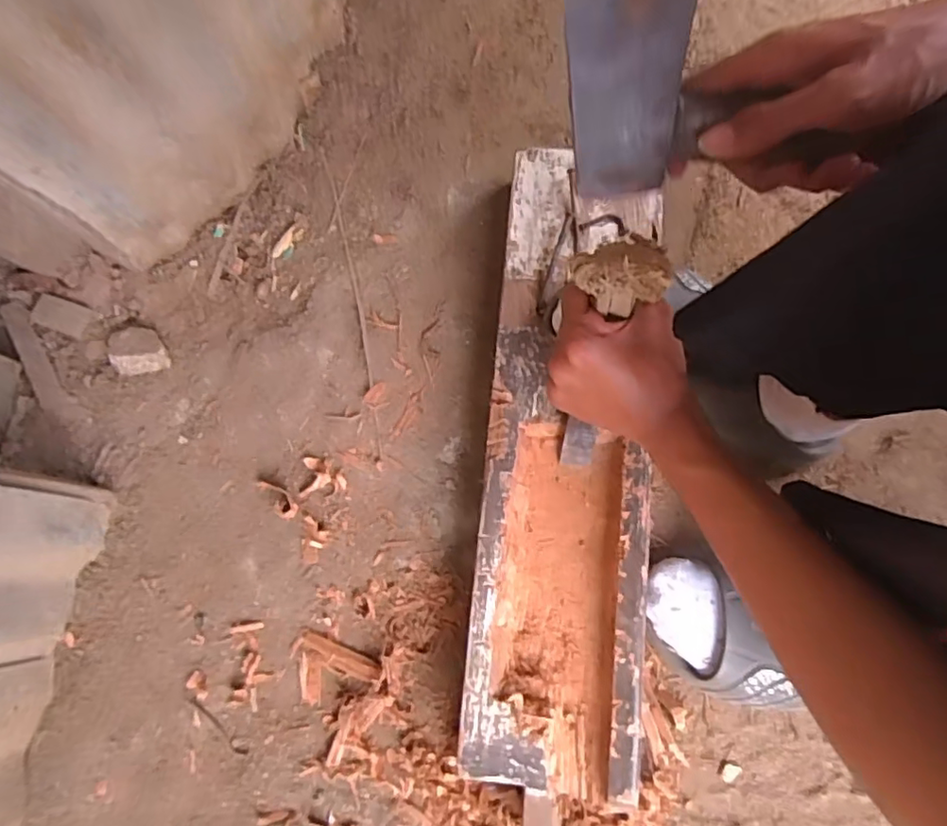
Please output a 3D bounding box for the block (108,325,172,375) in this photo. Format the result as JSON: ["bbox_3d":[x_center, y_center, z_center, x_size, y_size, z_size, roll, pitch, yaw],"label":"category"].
[{"bbox_3d":[-0.337,-0.066,0.591,0.051,0.025,0.055,-19,77,-3],"label":"block"}]

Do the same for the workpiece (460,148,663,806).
[{"bbox_3d":[0.084,0.028,0.523,0.141,0.062,0.543,5,77,3],"label":"workpiece"}]

